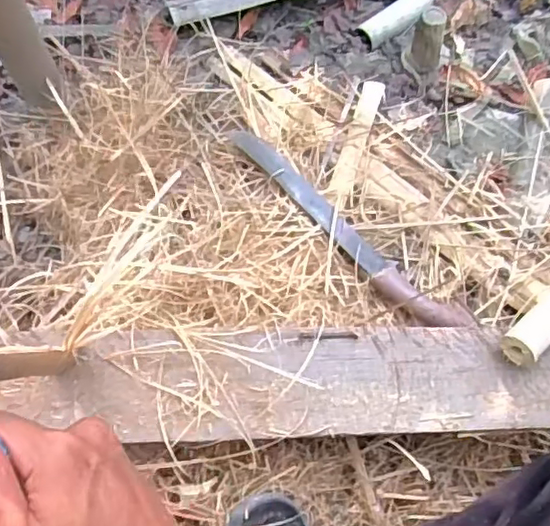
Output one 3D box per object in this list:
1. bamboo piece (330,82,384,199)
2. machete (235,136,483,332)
[{"bbox_3d":[0.118,-0.179,0.850,0.031,0.018,0.202,15,62,10],"label":"bamboo piece"},{"bbox_3d":[0.080,-0.047,0.774,0.393,0.024,0.064,39,68,20],"label":"machete"}]

